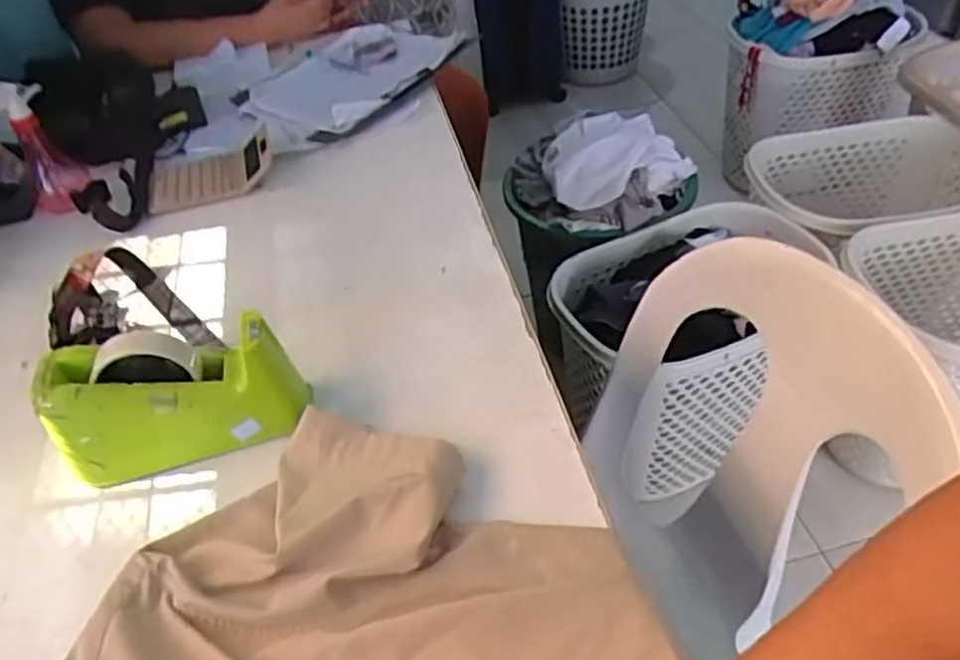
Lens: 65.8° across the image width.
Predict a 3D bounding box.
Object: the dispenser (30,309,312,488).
[{"bbox_3d":[-0.257,0.052,0.628,0.194,0.103,0.068,-12,43,-7],"label":"dispenser"}]

